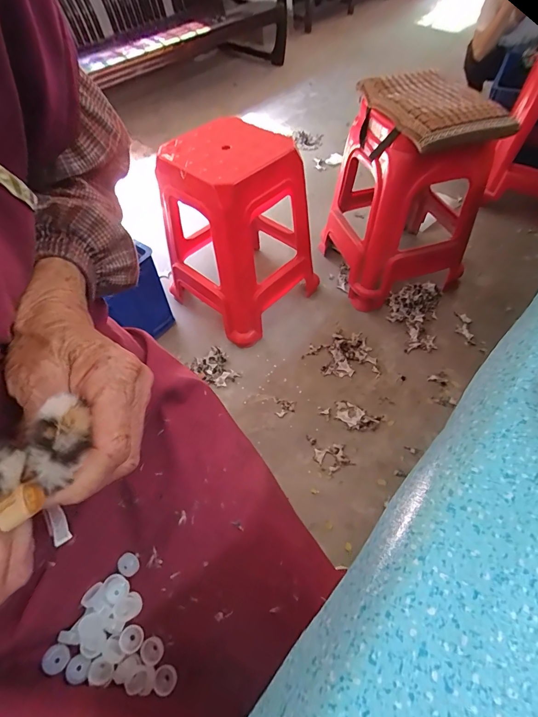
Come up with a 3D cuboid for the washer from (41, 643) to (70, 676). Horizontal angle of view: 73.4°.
[{"bbox_3d":[-0.150,0.212,0.254,0.017,0.004,0.017,15,57,-25],"label":"washer"}]

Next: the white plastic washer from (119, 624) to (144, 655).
[{"bbox_3d":[-0.101,0.207,0.266,0.017,0.005,0.016,-2,55,2],"label":"white plastic washer"}]

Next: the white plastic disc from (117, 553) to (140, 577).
[{"bbox_3d":[-0.109,0.161,0.282,0.016,0.004,0.016,1,74,-4],"label":"white plastic disc"}]

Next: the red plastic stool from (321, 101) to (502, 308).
[{"bbox_3d":[0.409,-0.471,1.129,0.352,0.489,0.356,-17,56,-8],"label":"red plastic stool"}]

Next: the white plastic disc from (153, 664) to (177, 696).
[{"bbox_3d":[-0.074,0.230,0.257,0.015,0.005,0.017,0,55,4],"label":"white plastic disc"}]

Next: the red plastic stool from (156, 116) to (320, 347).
[{"bbox_3d":[-0.094,-0.383,1.075,0.402,0.456,0.370,38,65,26],"label":"red plastic stool"}]

